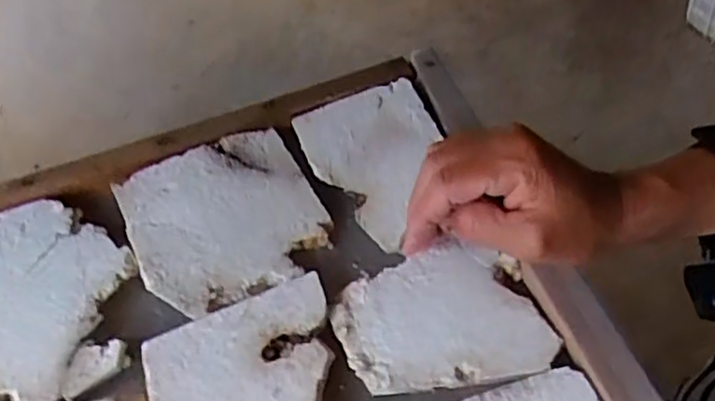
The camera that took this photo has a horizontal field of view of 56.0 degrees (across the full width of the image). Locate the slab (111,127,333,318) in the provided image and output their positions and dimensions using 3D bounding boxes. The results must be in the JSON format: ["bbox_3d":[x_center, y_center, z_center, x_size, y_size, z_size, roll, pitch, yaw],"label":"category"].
[{"bbox_3d":[-0.080,0.008,0.403,0.110,0.015,0.102,-22,56,-13],"label":"slab"}]

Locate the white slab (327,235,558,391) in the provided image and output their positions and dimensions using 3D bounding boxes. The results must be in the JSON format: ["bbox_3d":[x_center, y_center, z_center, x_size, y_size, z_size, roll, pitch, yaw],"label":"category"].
[{"bbox_3d":[0.044,0.063,0.363,0.108,0.015,0.074,-8,54,-3],"label":"white slab"}]

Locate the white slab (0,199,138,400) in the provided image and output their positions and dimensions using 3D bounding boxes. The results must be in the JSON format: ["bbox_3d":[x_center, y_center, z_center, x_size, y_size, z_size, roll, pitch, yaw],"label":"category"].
[{"bbox_3d":[-0.185,0.054,0.381,0.107,0.018,0.123,-23,56,-14],"label":"white slab"}]

